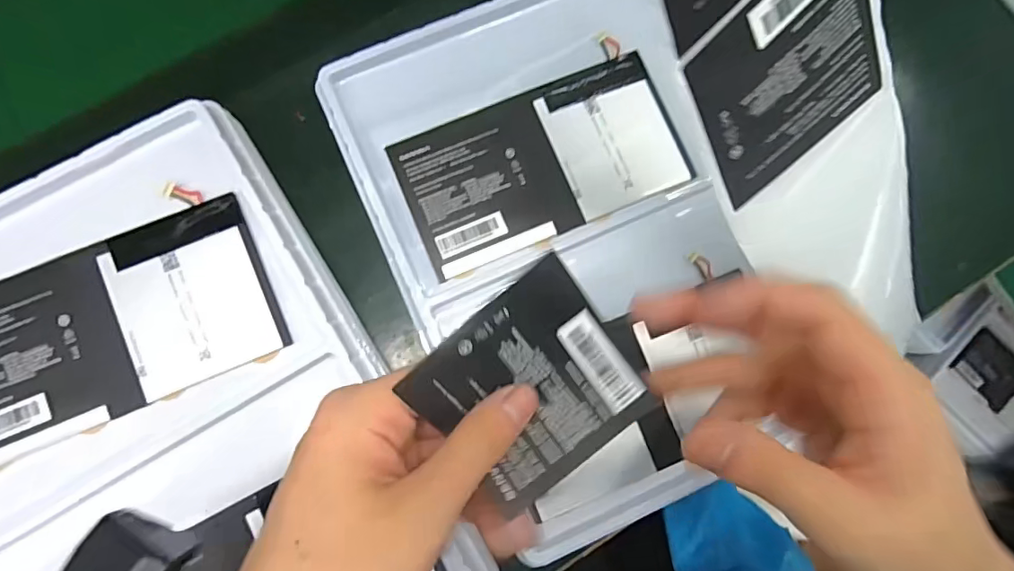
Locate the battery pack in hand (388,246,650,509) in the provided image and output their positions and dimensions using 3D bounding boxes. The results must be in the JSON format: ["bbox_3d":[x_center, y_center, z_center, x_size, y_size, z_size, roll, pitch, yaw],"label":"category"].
[{"bbox_3d":[0.009,0.039,0.206,0.077,0.012,0.071,-39,103,-9],"label":"battery pack in hand"}]

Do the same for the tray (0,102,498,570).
[{"bbox_3d":[-0.187,0.091,0.278,0.245,0.039,0.316,-31,85,-6],"label":"tray"}]

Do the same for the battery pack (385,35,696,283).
[{"bbox_3d":[0.022,-0.077,0.321,0.170,0.006,0.093,-23,84,-6],"label":"battery pack"}]

